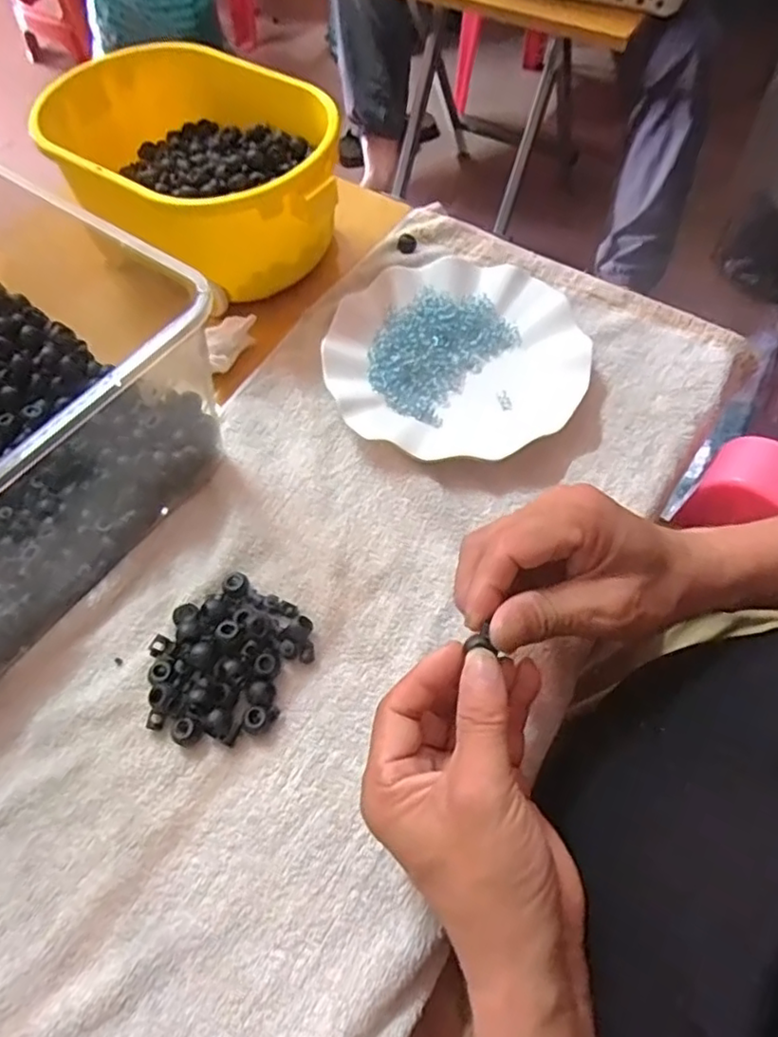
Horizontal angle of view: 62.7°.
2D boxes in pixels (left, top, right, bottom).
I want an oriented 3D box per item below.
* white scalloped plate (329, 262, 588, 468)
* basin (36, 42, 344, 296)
[{"bbox_3d":[0.047,-0.121,0.462,0.176,0.025,0.163,-1,60,2],"label":"white scalloped plate"},{"bbox_3d":[-0.145,-0.266,0.505,0.171,0.104,0.234,-40,67,-19],"label":"basin"}]

